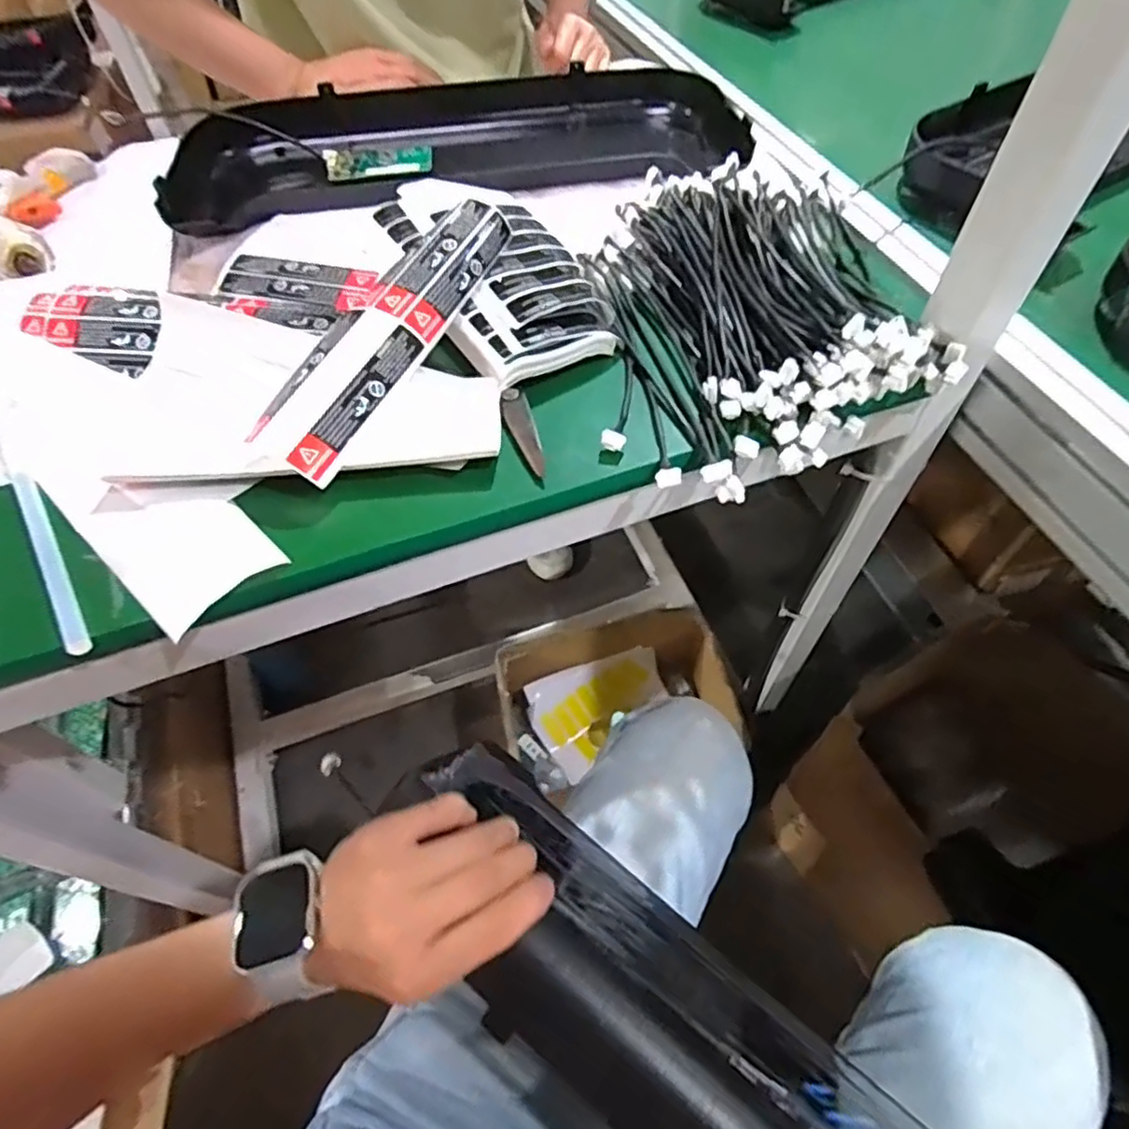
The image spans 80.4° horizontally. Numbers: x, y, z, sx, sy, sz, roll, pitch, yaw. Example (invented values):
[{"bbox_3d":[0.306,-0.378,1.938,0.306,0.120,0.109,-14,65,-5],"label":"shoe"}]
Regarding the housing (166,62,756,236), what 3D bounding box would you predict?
[{"bbox_3d":[-0.096,-0.387,0.625,0.495,0.058,0.219,-4,55,-1],"label":"housing"}]

